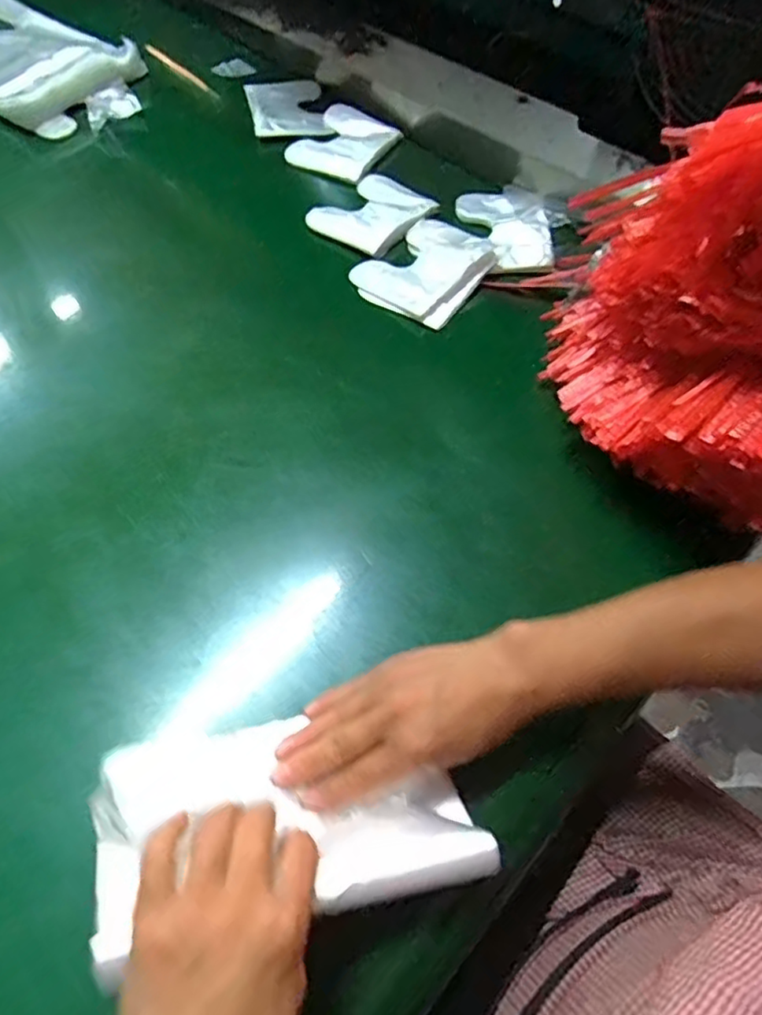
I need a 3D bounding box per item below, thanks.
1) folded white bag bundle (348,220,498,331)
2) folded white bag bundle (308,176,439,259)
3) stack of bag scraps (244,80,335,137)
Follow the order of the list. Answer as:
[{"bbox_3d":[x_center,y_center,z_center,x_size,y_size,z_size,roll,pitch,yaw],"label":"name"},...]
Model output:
[{"bbox_3d":[0.043,-0.248,0.636,0.113,0.028,0.124,33,62,17],"label":"folded white bag bundle"},{"bbox_3d":[-0.008,-0.326,0.686,0.102,0.018,0.119,38,63,19],"label":"folded white bag bundle"},{"bbox_3d":[-0.114,-0.492,0.768,0.091,0.015,0.115,-9,59,-9],"label":"stack of bag scraps"}]

